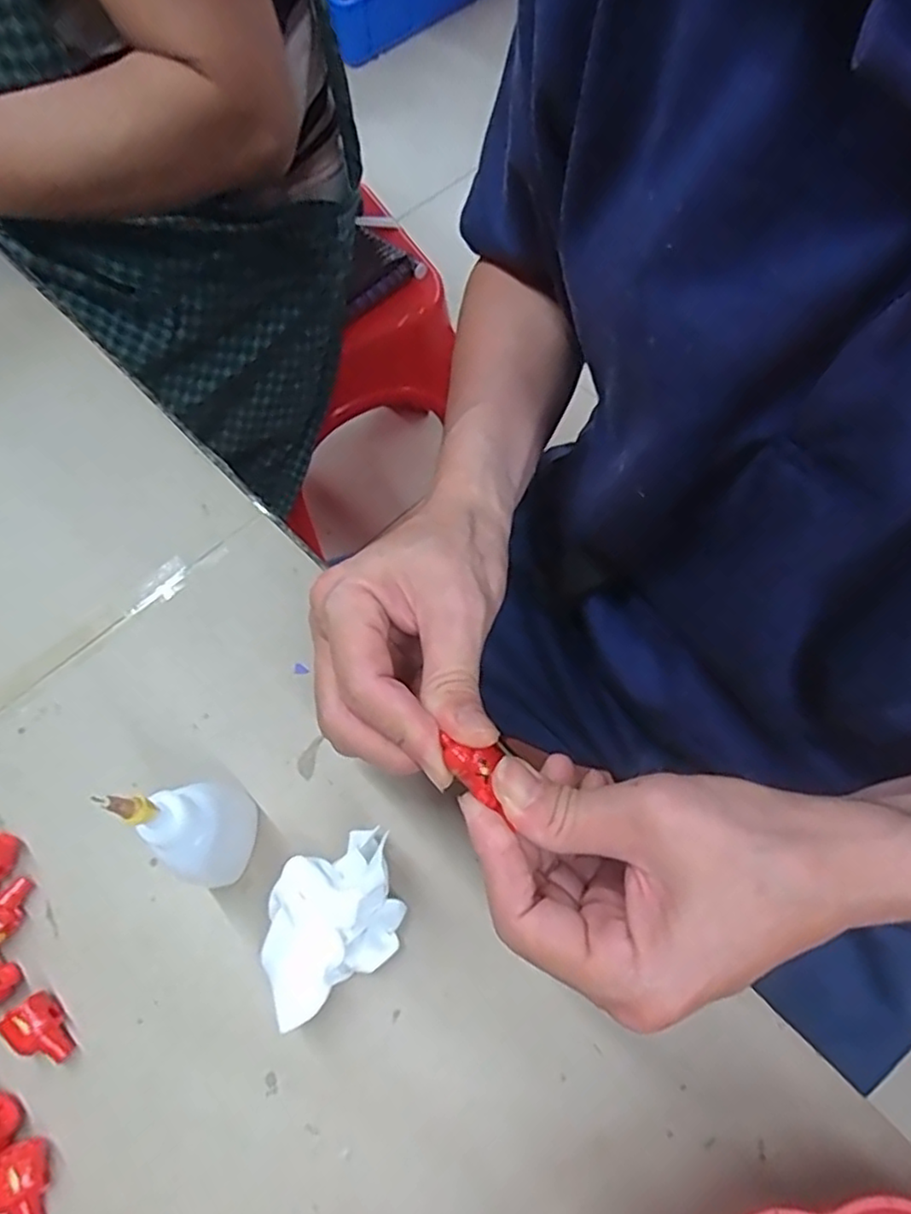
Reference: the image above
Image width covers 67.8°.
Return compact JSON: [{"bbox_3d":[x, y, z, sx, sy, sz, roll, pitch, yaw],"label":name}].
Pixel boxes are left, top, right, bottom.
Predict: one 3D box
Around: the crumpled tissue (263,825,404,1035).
[{"bbox_3d":[-0.044,0.110,0.241,0.057,0.035,0.043,-35,67,-14],"label":"crumpled tissue"}]

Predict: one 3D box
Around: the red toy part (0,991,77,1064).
[{"bbox_3d":[-0.147,0.151,0.239,0.015,0.012,0.023,-40,68,-16],"label":"red toy part"}]

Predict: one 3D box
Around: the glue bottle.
[{"bbox_3d":[-0.091,0.074,0.232,0.026,0.089,0.033,17,66,11],"label":"glue bottle"}]

